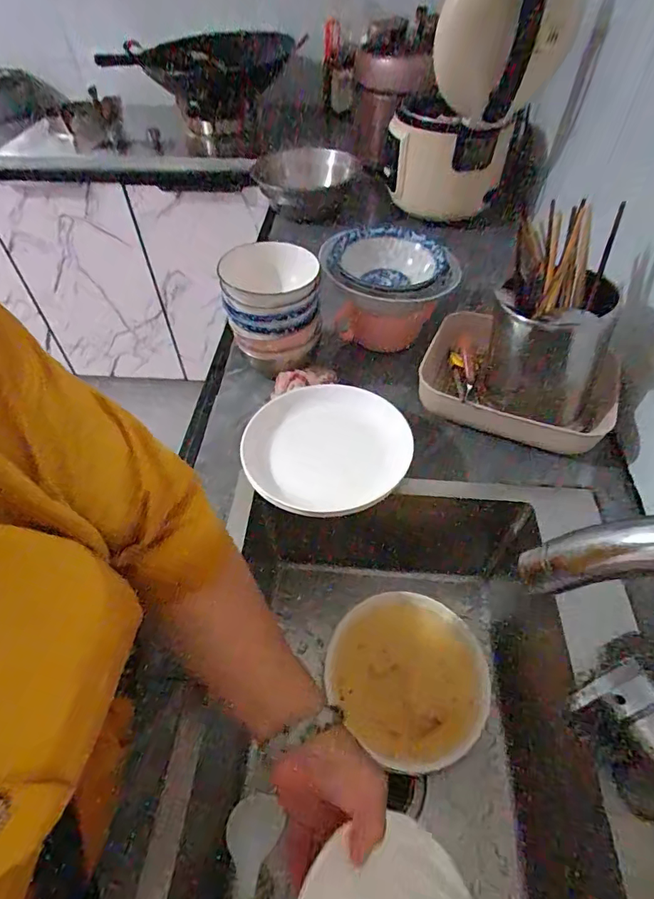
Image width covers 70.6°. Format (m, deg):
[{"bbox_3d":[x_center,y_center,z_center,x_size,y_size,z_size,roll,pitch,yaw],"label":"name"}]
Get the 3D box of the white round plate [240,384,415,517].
[{"bbox_3d":[-0.001,-0.003,0.581,0.202,0.035,0.162,-7,80,4],"label":"white round plate"}]

